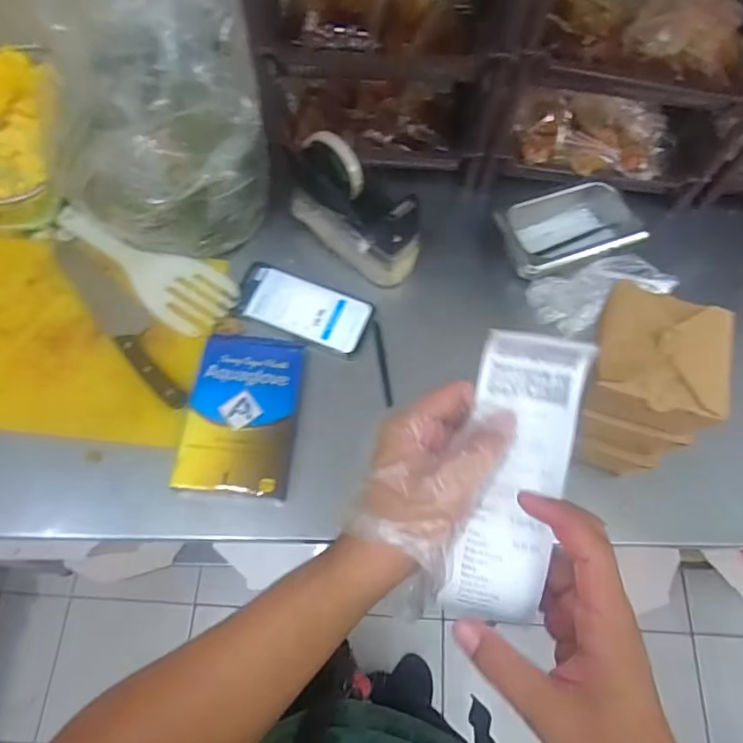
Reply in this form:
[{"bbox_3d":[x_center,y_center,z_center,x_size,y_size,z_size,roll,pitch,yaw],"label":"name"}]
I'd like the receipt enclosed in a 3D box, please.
[{"bbox_3d":[0.080,0.061,0.307,0.057,0.010,0.161,11,90,3],"label":"receipt"}]

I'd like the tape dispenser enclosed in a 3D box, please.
[{"bbox_3d":[-0.021,-0.190,0.652,0.170,0.118,0.067,34,70,12],"label":"tape dispenser"}]

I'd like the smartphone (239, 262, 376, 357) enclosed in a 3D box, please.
[{"bbox_3d":[-0.083,-0.078,0.665,0.164,0.012,0.081,22,68,7],"label":"smartphone"}]

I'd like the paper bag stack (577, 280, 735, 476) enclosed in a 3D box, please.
[{"bbox_3d":[0.242,0.015,0.511,0.101,0.167,0.106,16,67,5],"label":"paper bag stack"}]

